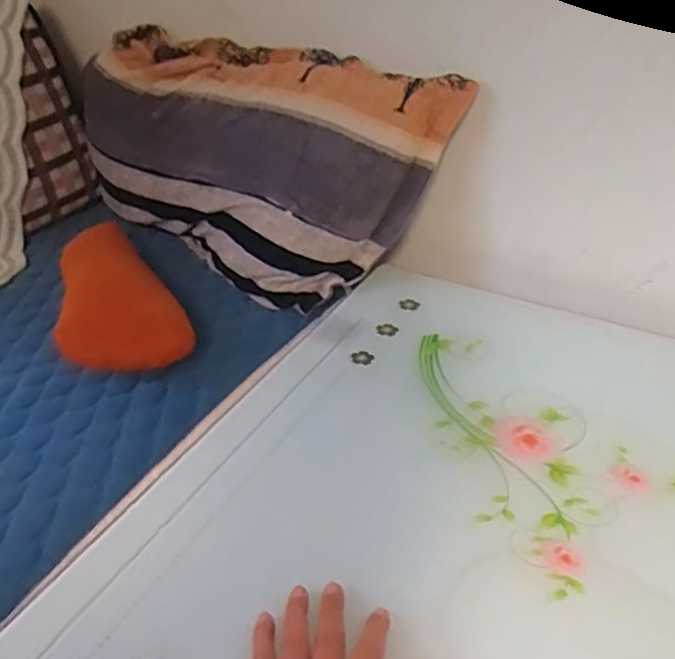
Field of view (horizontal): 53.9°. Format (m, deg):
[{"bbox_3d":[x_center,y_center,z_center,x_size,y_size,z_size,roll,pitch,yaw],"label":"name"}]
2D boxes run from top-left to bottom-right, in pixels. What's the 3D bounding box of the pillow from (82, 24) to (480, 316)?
[{"bbox_3d":[-0.137,-0.225,0.930,0.580,0.270,0.199,18,40,27],"label":"pillow"}]

